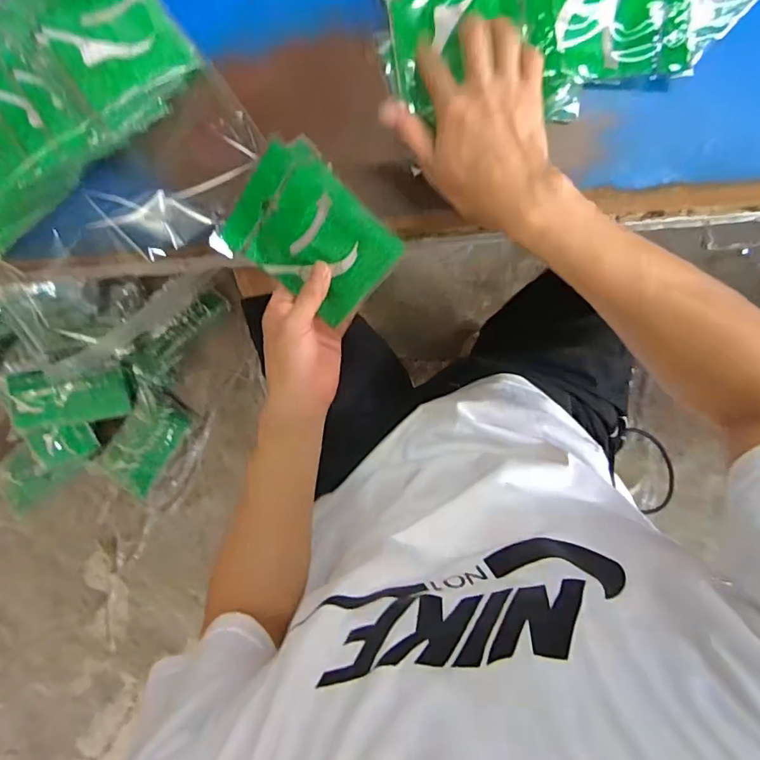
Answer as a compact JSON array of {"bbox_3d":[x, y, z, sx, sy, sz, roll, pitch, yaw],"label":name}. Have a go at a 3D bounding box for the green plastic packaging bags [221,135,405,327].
[{"bbox_3d":[-0.057,-0.120,0.407,0.130,0.021,0.106,40,123,-9],"label":"green plastic packaging bags"}]

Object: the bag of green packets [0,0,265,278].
[{"bbox_3d":[-0.277,-0.212,0.443,0.281,0.057,0.264,-37,87,7],"label":"bag of green packets"}]

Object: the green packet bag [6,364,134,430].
[{"bbox_3d":[-0.752,0.041,1.171,0.270,0.050,0.155,-2,118,-18],"label":"green packet bag"}]

